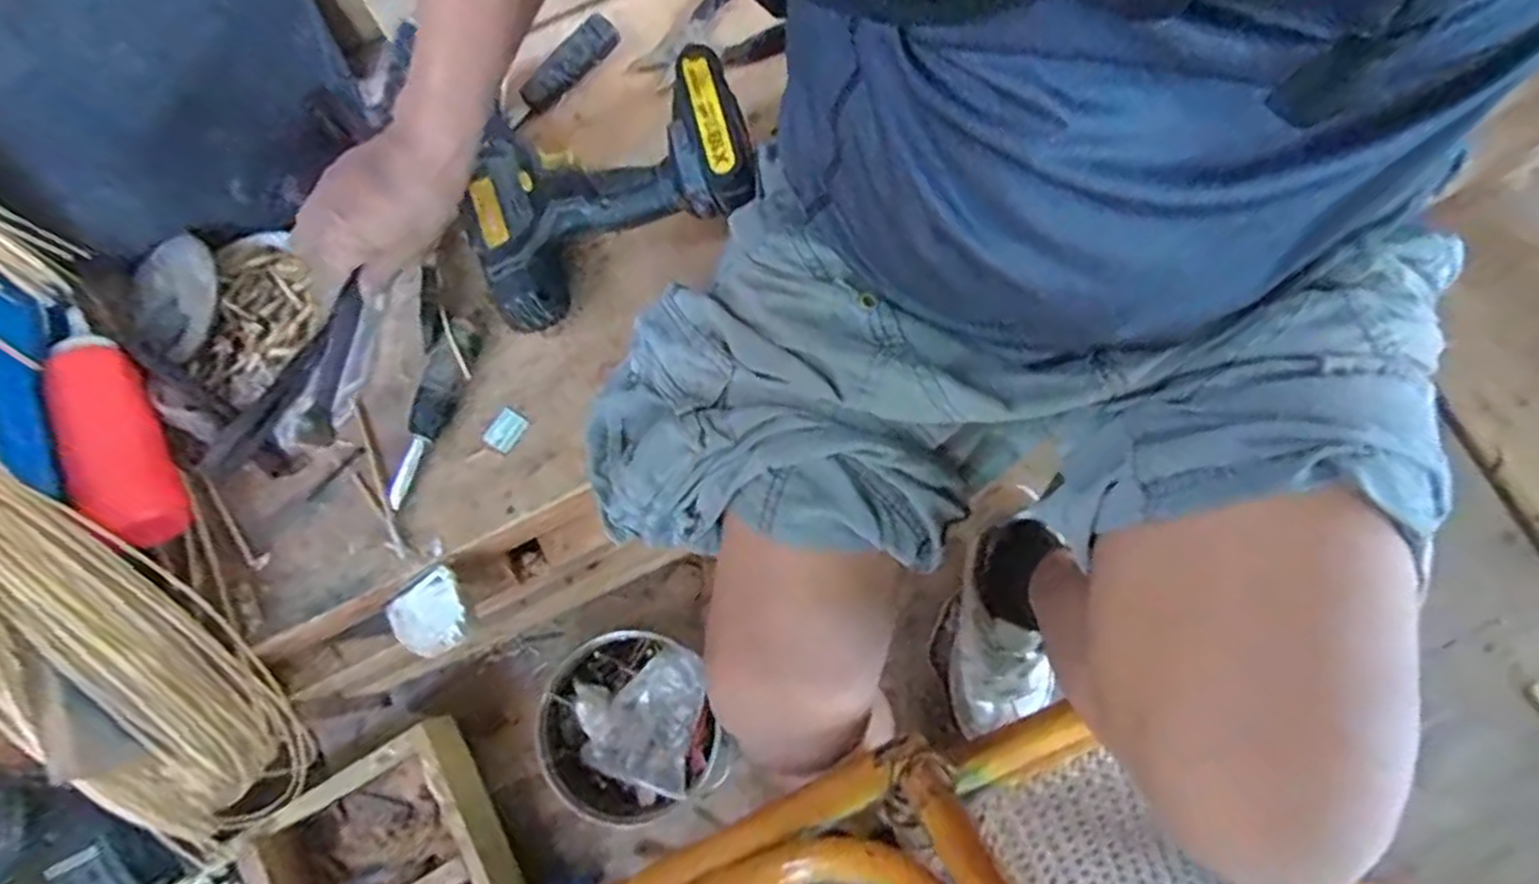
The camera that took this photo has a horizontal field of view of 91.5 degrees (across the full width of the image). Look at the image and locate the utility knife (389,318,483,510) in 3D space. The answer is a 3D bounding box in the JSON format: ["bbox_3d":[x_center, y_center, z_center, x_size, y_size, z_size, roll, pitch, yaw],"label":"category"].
[{"bbox_3d":[-0.235,-0.022,0.524,0.028,0.022,0.134,13,78,4],"label":"utility knife"}]

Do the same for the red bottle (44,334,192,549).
[{"bbox_3d":[-0.434,-0.002,0.498,0.037,0.051,0.151,-30,78,-5],"label":"red bottle"}]

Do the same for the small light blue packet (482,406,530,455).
[{"bbox_3d":[-0.186,-0.008,0.529,0.022,0.004,0.029,32,80,8],"label":"small light blue packet"}]

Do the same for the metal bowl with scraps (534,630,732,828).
[{"bbox_3d":[-0.137,0.274,0.723,0.170,0.092,0.167,0,77,1],"label":"metal bowl with scraps"}]

